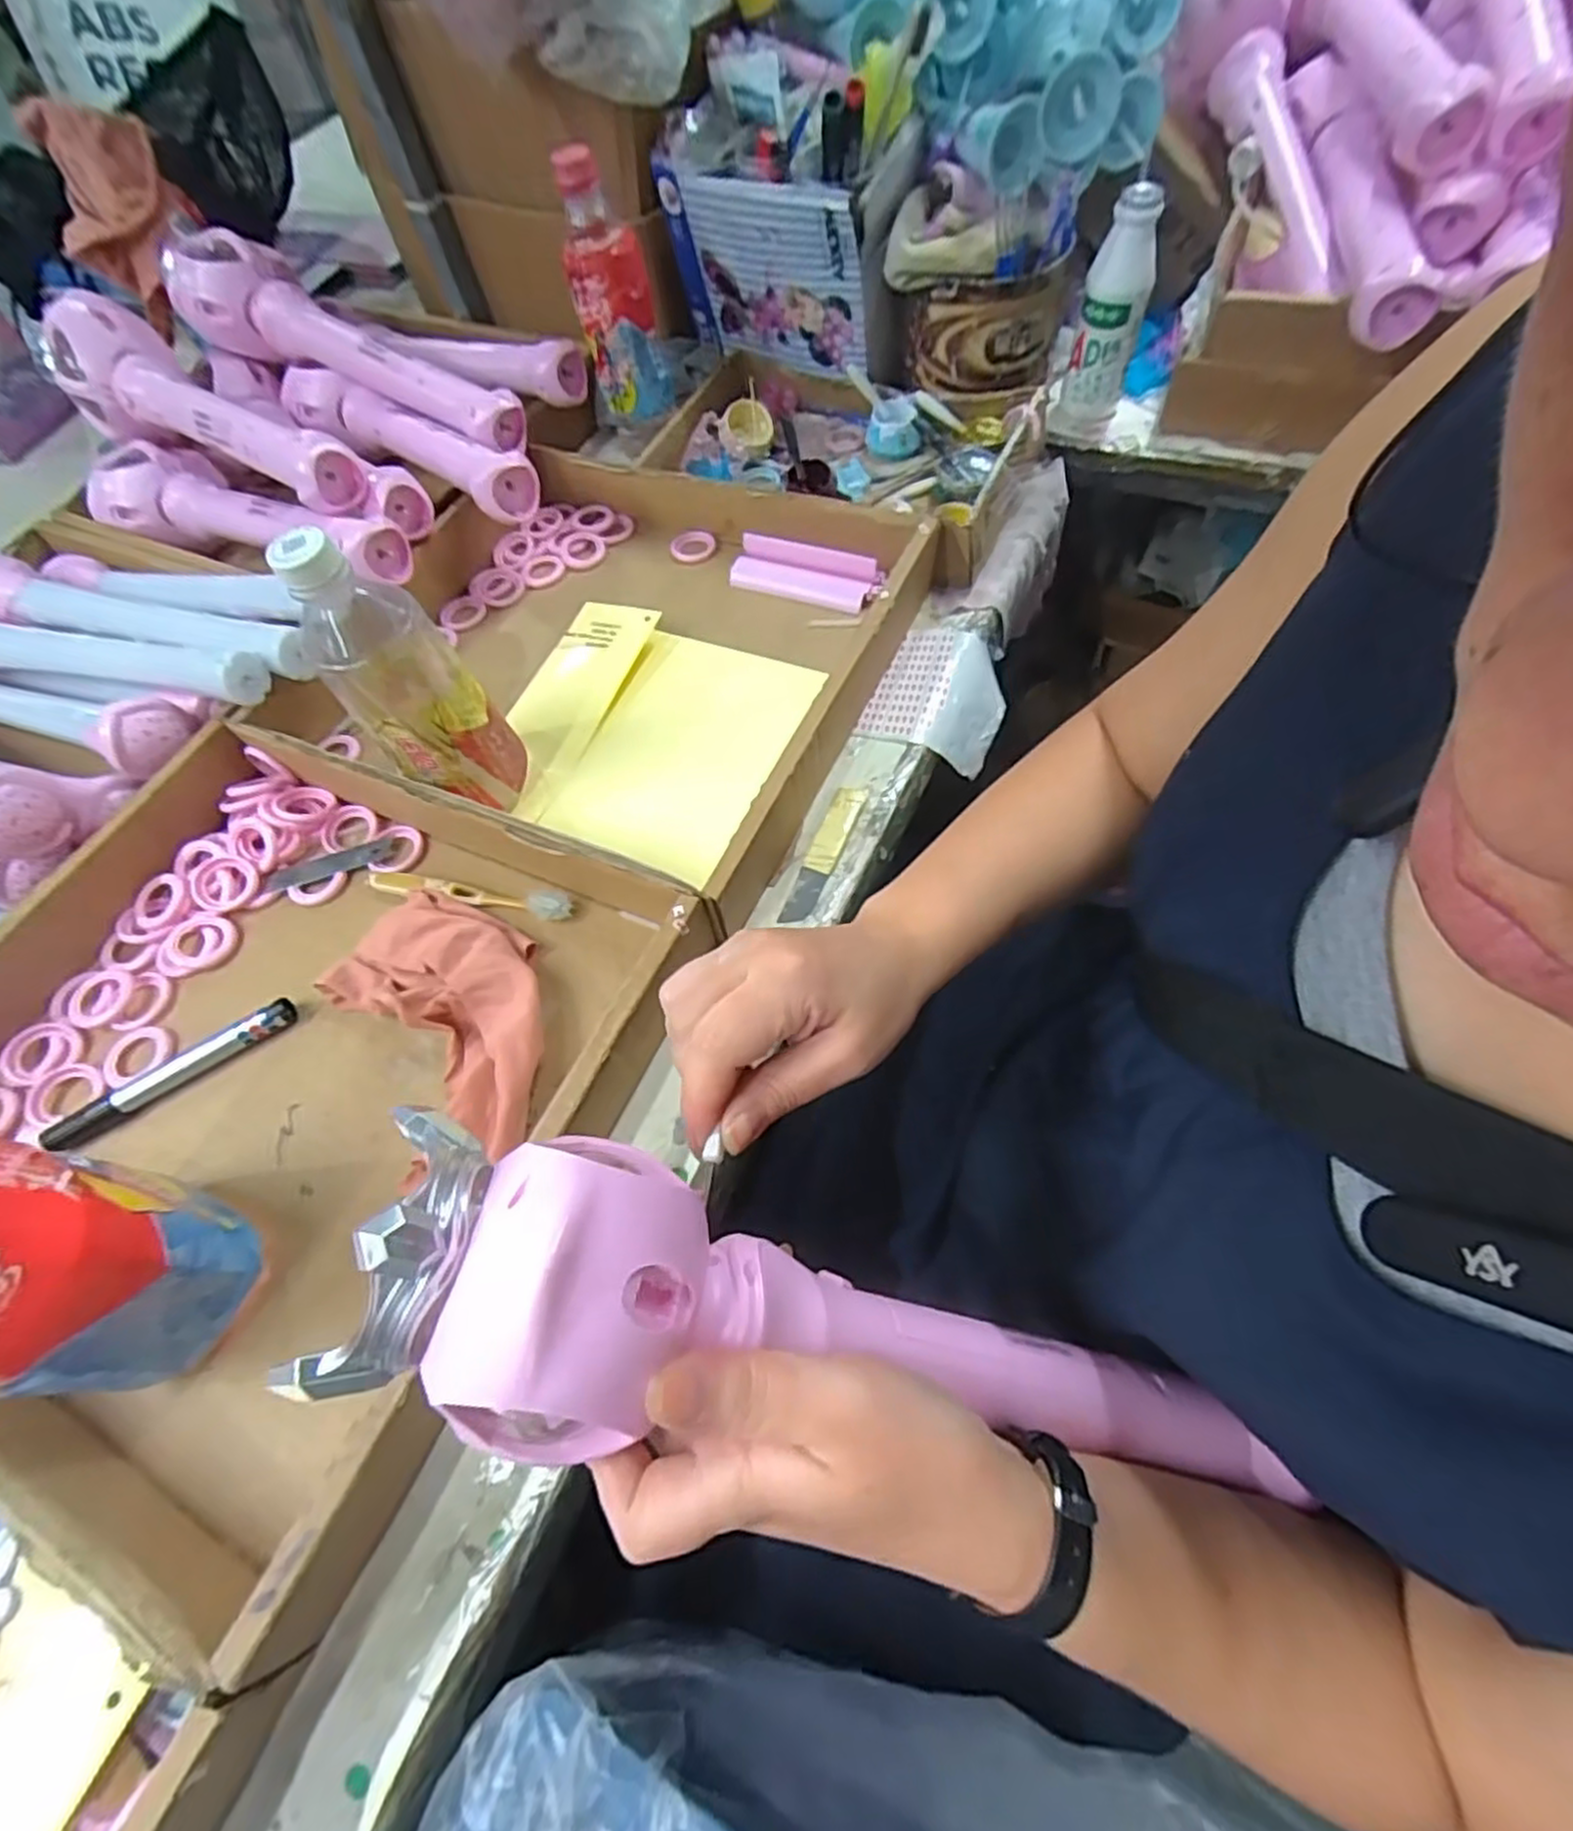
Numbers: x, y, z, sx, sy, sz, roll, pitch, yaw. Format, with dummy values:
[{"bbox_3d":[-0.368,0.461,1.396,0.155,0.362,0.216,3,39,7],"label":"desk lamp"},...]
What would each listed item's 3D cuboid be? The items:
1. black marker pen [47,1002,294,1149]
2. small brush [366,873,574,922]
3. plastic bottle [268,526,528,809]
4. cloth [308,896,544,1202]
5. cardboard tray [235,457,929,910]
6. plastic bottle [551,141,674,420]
[{"bbox_3d":[-0.342,0.087,0.418,0.132,0.013,0.018,-33,63,-13],"label":"black marker pen"},{"bbox_3d":[-0.197,-0.016,0.461,0.137,0.014,0.018,10,62,11],"label":"small brush"},{"bbox_3d":[-0.216,-0.133,0.427,0.071,0.177,0.074,-34,64,-13],"label":"plastic bottle"},{"bbox_3d":[-0.186,0.053,0.414,0.104,0.034,0.169,-34,64,-13],"label":"cloth"},{"bbox_3d":[-0.133,-0.207,0.540,0.389,0.056,0.348,22,66,14],"label":"cardboard tray"},{"bbox_3d":[-0.135,-0.485,0.583,0.061,0.162,0.053,-12,61,-1],"label":"plastic bottle"}]

